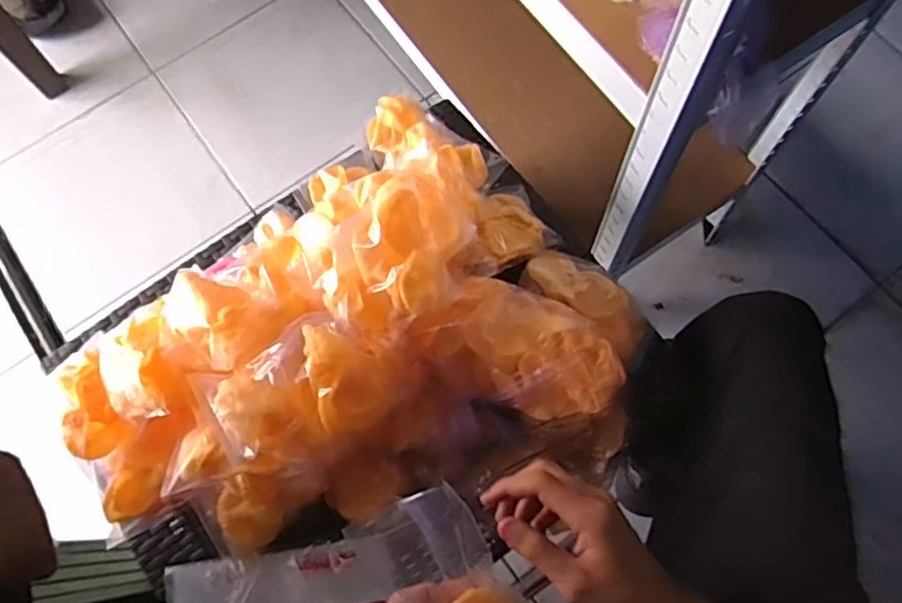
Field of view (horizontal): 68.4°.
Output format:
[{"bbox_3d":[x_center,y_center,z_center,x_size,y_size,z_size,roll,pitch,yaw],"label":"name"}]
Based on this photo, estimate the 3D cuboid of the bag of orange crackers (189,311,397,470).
[{"bbox_3d":[-0.129,0.074,0.558,0.145,0.074,0.100,-29,72,-7],"label":"bag of orange crackers"}]

